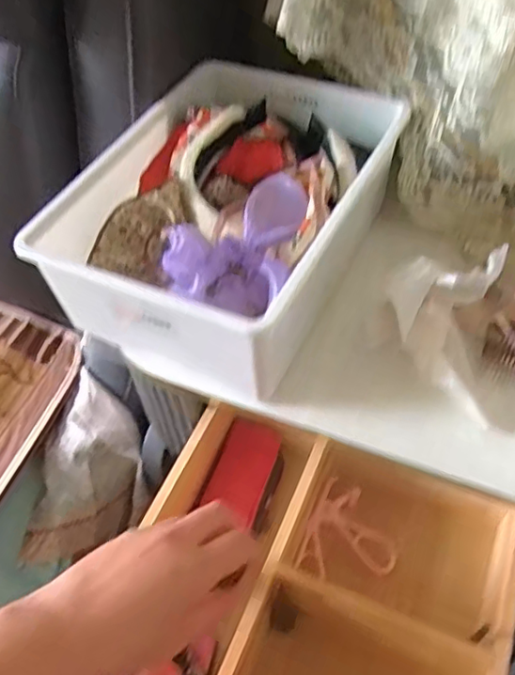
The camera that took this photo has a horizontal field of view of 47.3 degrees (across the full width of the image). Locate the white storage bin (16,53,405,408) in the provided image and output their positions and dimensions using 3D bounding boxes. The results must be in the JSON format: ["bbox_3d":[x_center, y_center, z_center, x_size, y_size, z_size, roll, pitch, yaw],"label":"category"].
[{"bbox_3d":[-0.015,-0.108,0.492,0.203,0.100,0.285,19,55,18],"label":"white storage bin"}]

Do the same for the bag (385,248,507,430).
[{"bbox_3d":[0.132,-0.005,0.427,0.075,0.070,0.107,8,53,10],"label":"bag"}]

